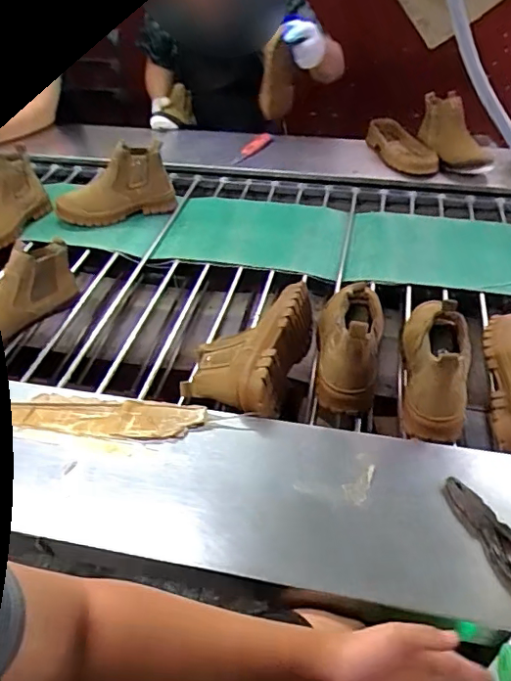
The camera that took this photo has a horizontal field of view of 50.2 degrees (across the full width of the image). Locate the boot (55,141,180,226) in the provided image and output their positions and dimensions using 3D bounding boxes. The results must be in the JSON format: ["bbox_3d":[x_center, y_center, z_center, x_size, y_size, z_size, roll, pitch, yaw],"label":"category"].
[{"bbox_3d":[-0.320,-0.357,1.227,0.256,0.140,0.110,-3,43,-1],"label":"boot"}]

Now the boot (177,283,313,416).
[{"bbox_3d":[-0.008,0.002,0.889,0.157,0.090,0.245,14,45,17],"label":"boot"}]

